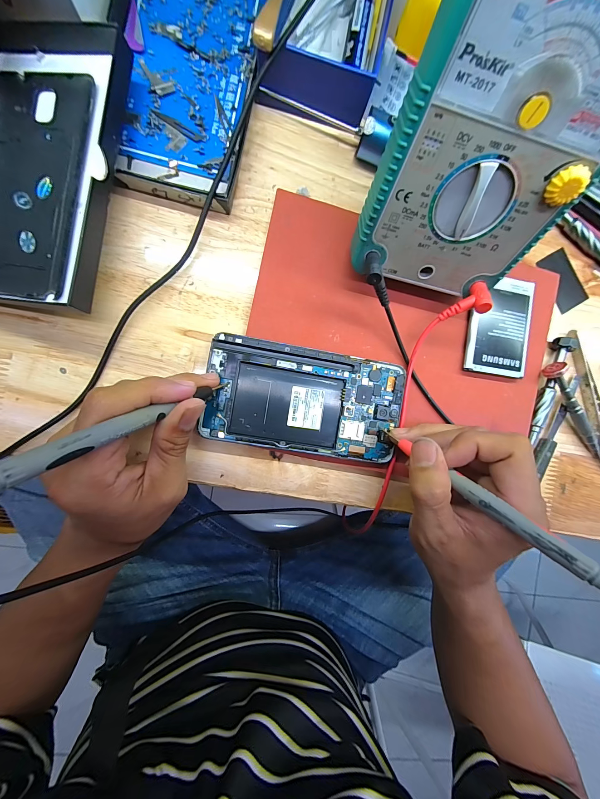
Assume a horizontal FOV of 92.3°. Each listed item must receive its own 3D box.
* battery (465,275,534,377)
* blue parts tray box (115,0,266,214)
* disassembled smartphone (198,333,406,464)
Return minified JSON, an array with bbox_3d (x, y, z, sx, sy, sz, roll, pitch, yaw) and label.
[{"bbox_3d":[0.162,-0.060,0.235,0.051,0.008,0.079,8,91,-7],"label":"battery"},{"bbox_3d":[-0.081,-0.234,0.204,0.092,0.019,0.178,9,90,-7],"label":"blue parts tray box"},{"bbox_3d":[0.005,0.001,0.217,0.144,0.006,0.076,10,90,-7],"label":"disassembled smartphone"}]

